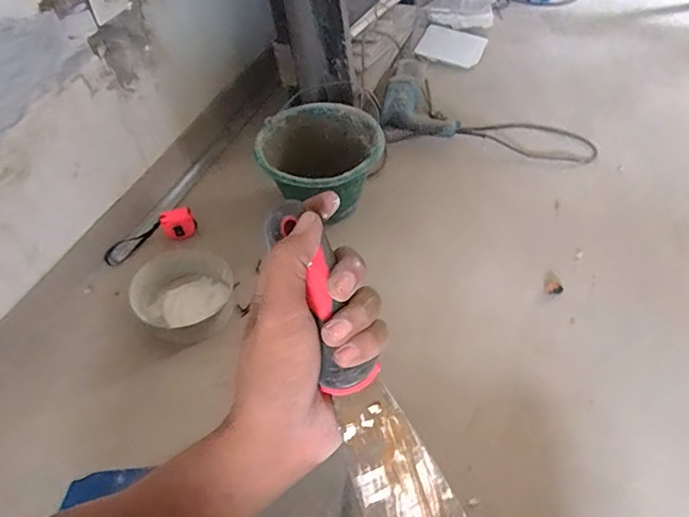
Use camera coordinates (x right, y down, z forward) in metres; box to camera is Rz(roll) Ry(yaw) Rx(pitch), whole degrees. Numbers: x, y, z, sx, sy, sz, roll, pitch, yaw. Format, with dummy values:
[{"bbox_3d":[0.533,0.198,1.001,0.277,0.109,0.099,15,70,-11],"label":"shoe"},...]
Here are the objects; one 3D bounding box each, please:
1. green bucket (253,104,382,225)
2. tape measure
[{"bbox_3d":[-0.043,-0.206,1.138,0.248,0.180,0.263,0,49,0],"label":"green bucket"},{"bbox_3d":[-0.425,-0.048,1.098,0.202,0.071,0.052,-27,54,-18],"label":"tape measure"}]

